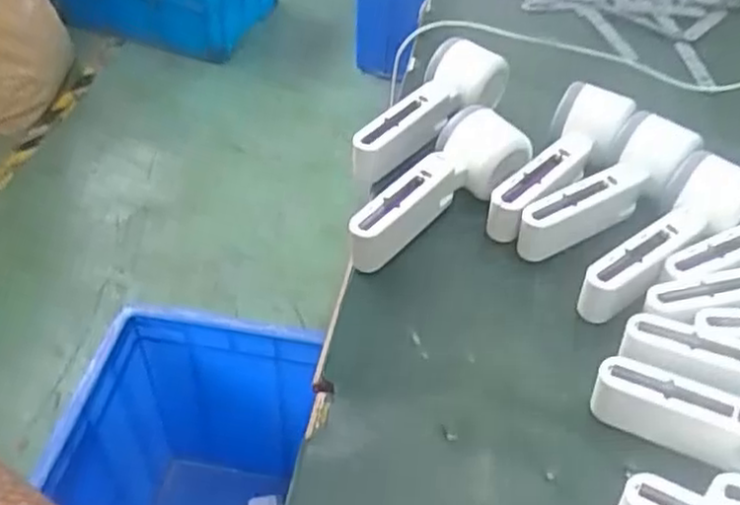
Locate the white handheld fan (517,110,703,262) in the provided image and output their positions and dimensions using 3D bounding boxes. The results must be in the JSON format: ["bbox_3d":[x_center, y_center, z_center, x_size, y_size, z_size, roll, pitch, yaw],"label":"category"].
[{"bbox_3d":[0.178,-0.041,0.546,0.057,0.052,0.152,36,54,28],"label":"white handheld fan"}]

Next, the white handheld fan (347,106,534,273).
[{"bbox_3d":[0.054,-0.039,0.539,0.072,0.059,0.154,24,49,19],"label":"white handheld fan"}]

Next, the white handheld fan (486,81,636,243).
[{"bbox_3d":[0.147,-0.065,0.566,0.053,0.054,0.156,26,50,21],"label":"white handheld fan"}]

